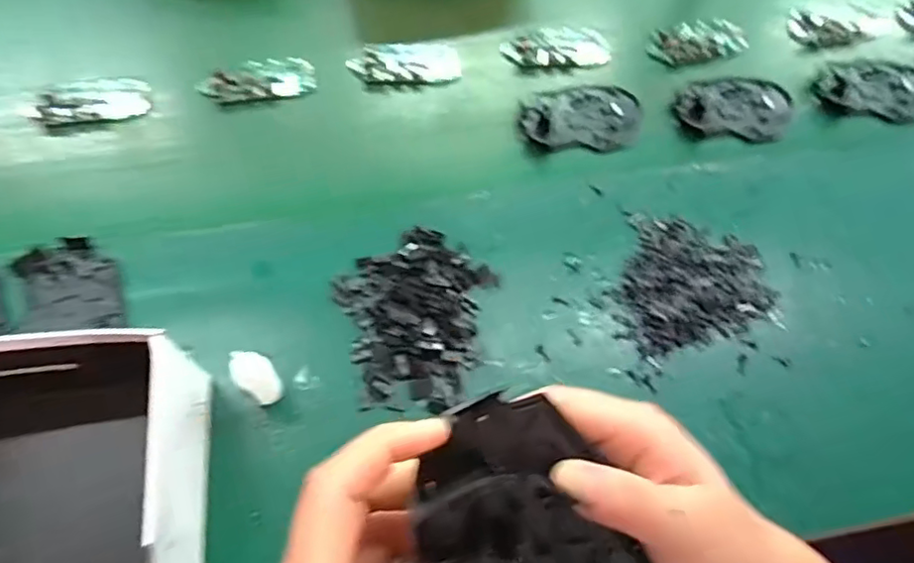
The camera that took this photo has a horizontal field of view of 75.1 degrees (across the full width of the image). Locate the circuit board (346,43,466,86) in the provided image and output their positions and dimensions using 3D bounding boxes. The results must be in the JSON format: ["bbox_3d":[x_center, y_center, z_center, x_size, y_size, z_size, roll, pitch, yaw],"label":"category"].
[{"bbox_3d":[-0.049,-0.208,0.567,0.102,0.004,0.050,-3,65,-5],"label":"circuit board"}]

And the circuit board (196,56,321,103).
[{"bbox_3d":[-0.183,-0.185,0.548,0.101,0.010,0.040,-13,66,-9],"label":"circuit board"}]

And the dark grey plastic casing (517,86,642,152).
[{"bbox_3d":[0.114,-0.153,0.547,0.112,0.010,0.075,0,64,-3],"label":"dark grey plastic casing"}]

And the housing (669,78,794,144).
[{"bbox_3d":[0.260,-0.166,0.560,0.110,0.017,0.078,2,64,-2],"label":"housing"}]

